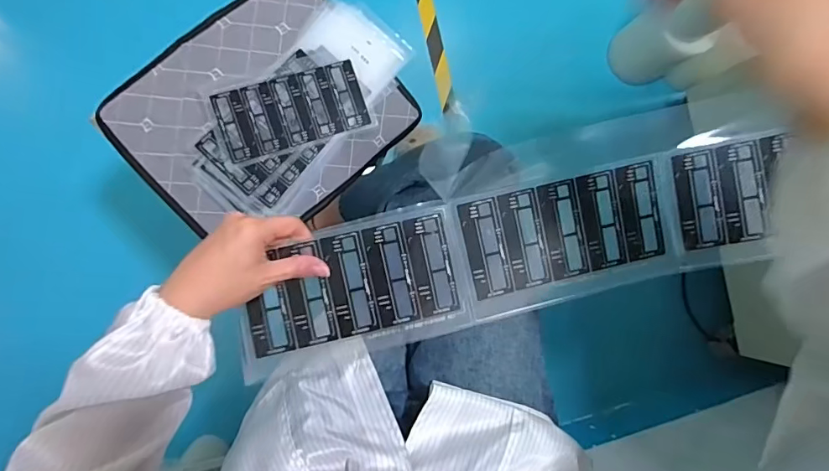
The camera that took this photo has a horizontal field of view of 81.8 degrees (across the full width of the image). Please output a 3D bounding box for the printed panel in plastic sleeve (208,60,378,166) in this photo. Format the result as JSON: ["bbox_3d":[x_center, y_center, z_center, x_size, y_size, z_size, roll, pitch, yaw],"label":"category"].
[{"bbox_3d":[-0.152,-0.156,0.601,0.184,0.004,0.092,-18,92,-10],"label":"printed panel in plastic sleeve"}]

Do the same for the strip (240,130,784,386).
[{"bbox_3d":[0.081,0.016,0.422,0.461,0.039,0.113,-15,90,-3],"label":"strip"}]

